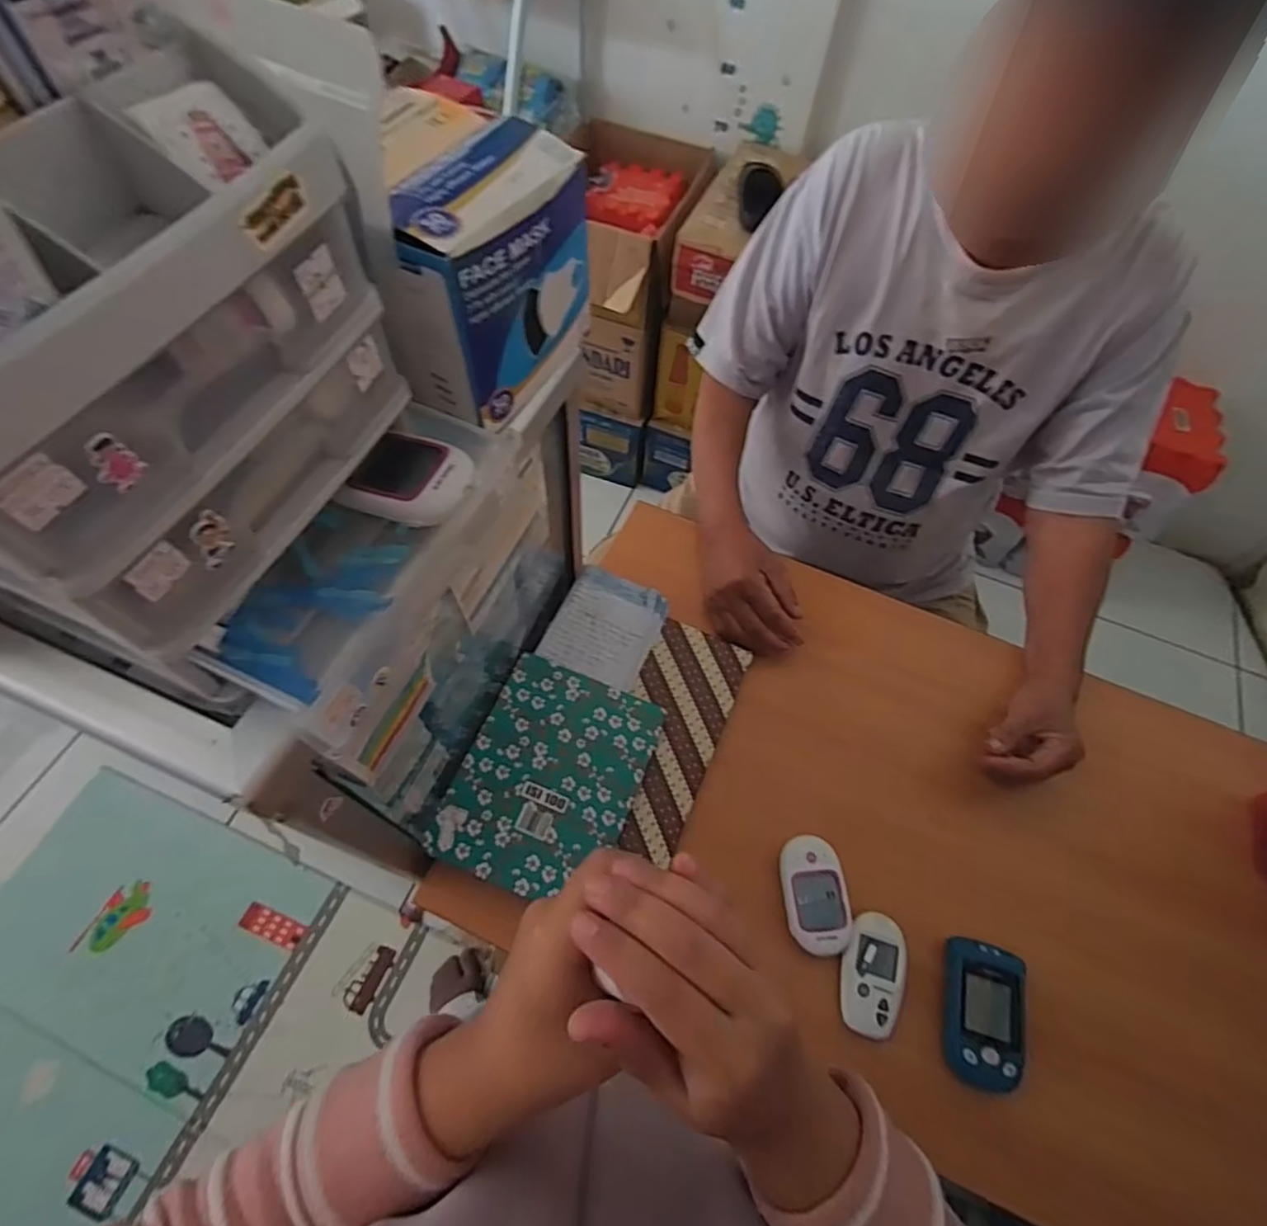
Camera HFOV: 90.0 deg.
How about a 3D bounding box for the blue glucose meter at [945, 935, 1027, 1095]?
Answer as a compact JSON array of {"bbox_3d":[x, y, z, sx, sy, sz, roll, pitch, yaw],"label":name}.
[{"bbox_3d":[0.298,0.339,0.537,0.062,0.021,0.106,18,62,6],"label":"blue glucose meter"}]

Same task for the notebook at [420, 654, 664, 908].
[{"bbox_3d":[-0.076,0.151,0.589,0.155,0.017,0.201,21,63,7],"label":"notebook"}]

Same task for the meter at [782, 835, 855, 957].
[{"bbox_3d":[0.163,0.251,0.568,0.055,0.016,0.096,-6,62,-7],"label":"meter"}]

